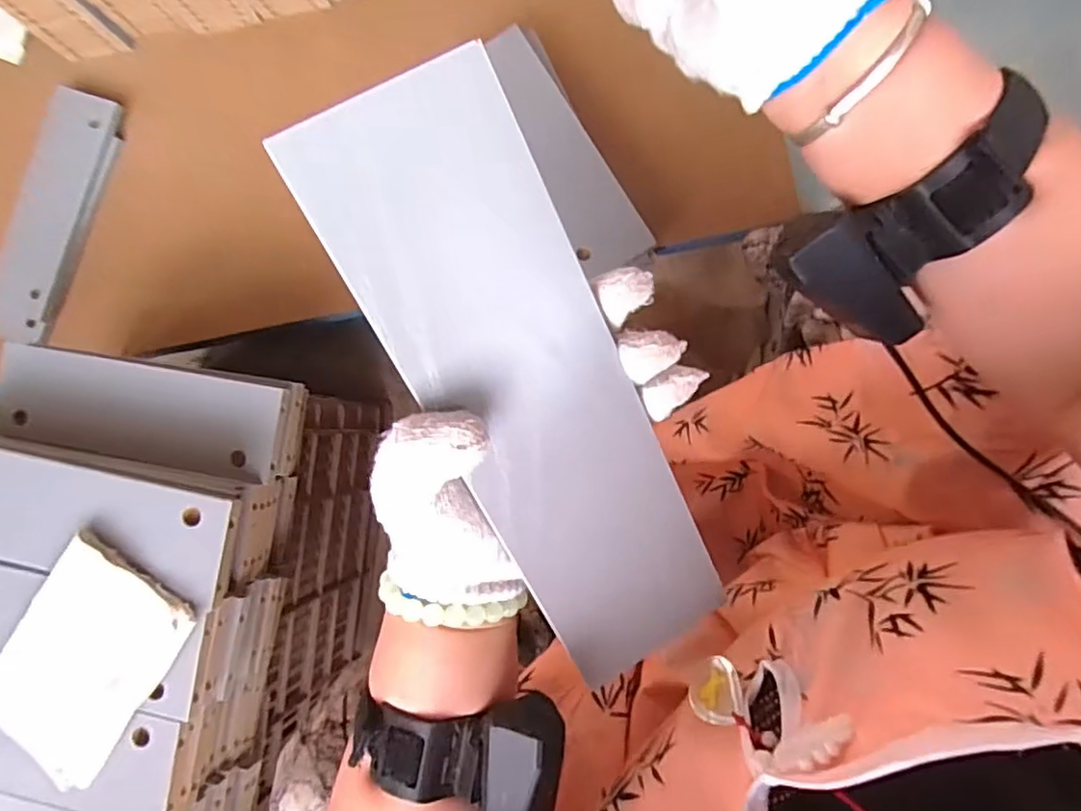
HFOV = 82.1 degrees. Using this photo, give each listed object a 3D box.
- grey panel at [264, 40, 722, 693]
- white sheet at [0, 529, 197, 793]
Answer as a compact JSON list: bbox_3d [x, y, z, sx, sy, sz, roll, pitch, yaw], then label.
[{"bbox_3d":[0.001,0.003,0.253,0.081,0.007,0.257,-30,111,-8],"label":"grey panel"},{"bbox_3d":[-0.340,0.189,0.460,0.112,0.015,0.153,34,92,8],"label":"white sheet"}]

